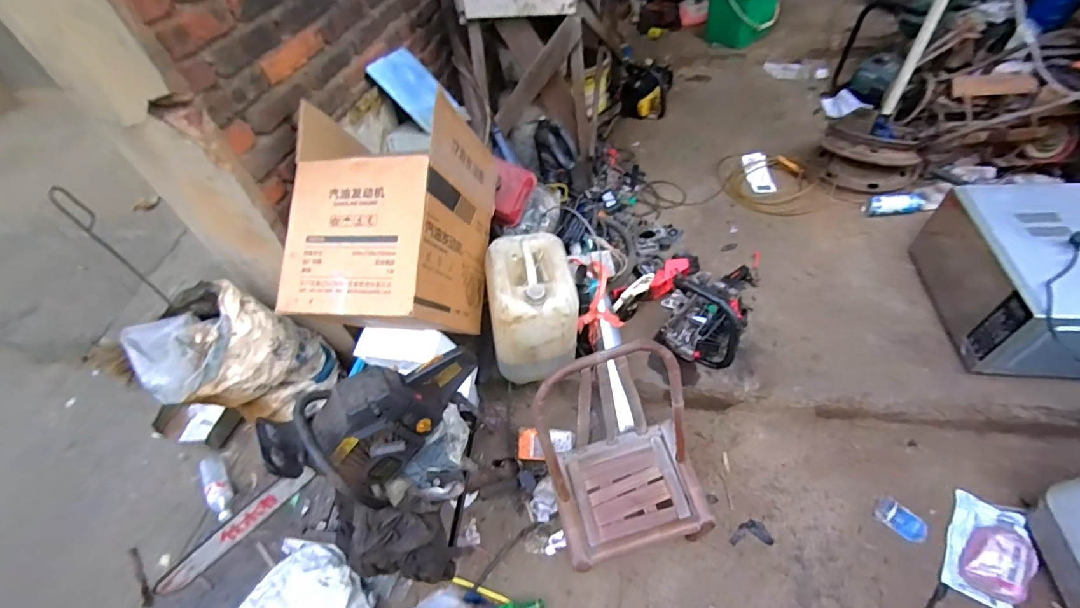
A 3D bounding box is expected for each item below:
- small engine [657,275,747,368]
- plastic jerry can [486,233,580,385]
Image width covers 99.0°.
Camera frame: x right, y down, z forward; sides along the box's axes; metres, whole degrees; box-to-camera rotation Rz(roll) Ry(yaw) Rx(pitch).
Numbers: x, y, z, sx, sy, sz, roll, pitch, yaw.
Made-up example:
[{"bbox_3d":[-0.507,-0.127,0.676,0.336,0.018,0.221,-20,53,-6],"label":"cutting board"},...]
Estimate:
[{"bbox_3d":[0.487,0.022,1.374,0.231,0.246,0.232,18,57,19],"label":"small engine"},{"bbox_3d":[-0.021,0.009,1.319,0.220,0.337,0.272,-10,52,-2],"label":"plastic jerry can"}]

